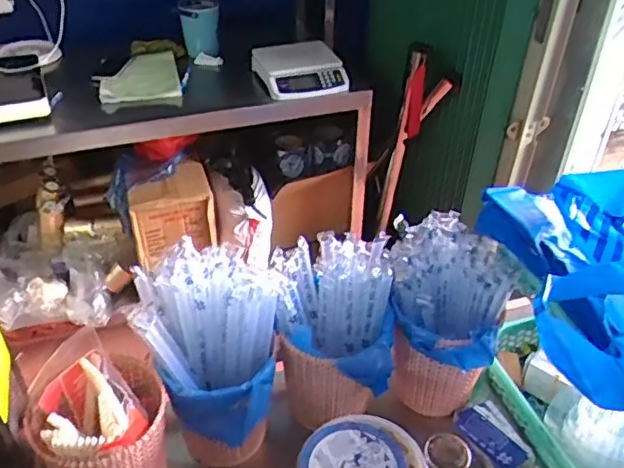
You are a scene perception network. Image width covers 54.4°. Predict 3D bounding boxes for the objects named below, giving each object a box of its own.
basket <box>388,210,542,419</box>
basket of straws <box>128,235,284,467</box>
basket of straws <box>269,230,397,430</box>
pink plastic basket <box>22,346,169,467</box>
[{"bbox_3d":[0.170,0.122,0.786,0.157,0.249,0.143,10,38,11],"label":"basket"},{"bbox_3d":[-0.110,0.160,0.711,0.153,0.267,0.144,19,41,21],"label":"basket of straws"},{"bbox_3d":[0.024,0.132,0.768,0.150,0.227,0.134,1,37,-1],"label":"basket of straws"},{"bbox_3d":[-0.225,0.226,0.667,0.137,0.179,0.124,-15,40,-20],"label":"pink plastic basket"}]

